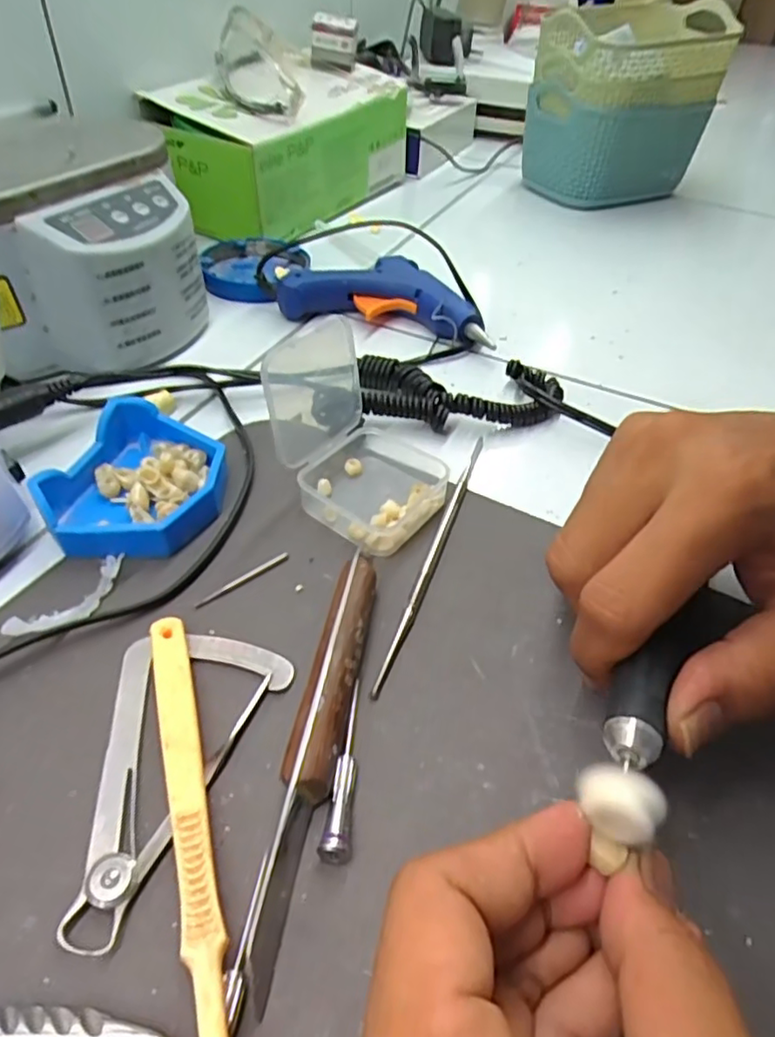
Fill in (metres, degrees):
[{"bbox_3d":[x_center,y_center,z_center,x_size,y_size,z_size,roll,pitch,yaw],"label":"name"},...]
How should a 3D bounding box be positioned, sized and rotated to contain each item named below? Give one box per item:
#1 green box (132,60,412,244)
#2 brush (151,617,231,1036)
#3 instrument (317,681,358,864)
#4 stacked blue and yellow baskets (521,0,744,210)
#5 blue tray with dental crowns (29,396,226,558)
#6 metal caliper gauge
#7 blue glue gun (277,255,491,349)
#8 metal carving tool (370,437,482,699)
[{"bbox_3d":[-0.080,-0.320,0.528,0.113,0.089,0.222,27,49,20],"label":"green box"},{"bbox_3d":[-0.050,0.099,0.166,0.012,0.019,0.182,-11,47,-16],"label":"brush"},{"bbox_3d":[-0.012,0.078,0.200,0.009,0.008,0.059,8,45,3],"label":"instrument"},{"bbox_3d":[0.228,-0.384,0.589,0.181,0.134,0.114,-22,50,-24],"label":"stacked blue and yellow baskets"},{"bbox_3d":[-0.106,-0.017,0.274,0.064,0.024,0.077,11,46,6],"label":"blue tray with dental crowns"},{"bbox_3d":[-0.079,0.074,0.200,0.056,0.005,0.098,21,47,15],"label":"metal caliper gauge"},{"bbox_3d":[-0.003,-0.152,0.419,0.155,0.023,0.073,15,46,10],"label":"blue glue gun"},{"bbox_3d":[0.022,0.010,0.271,0.005,0.007,0.155,17,46,11],"label":"metal carving tool"}]

